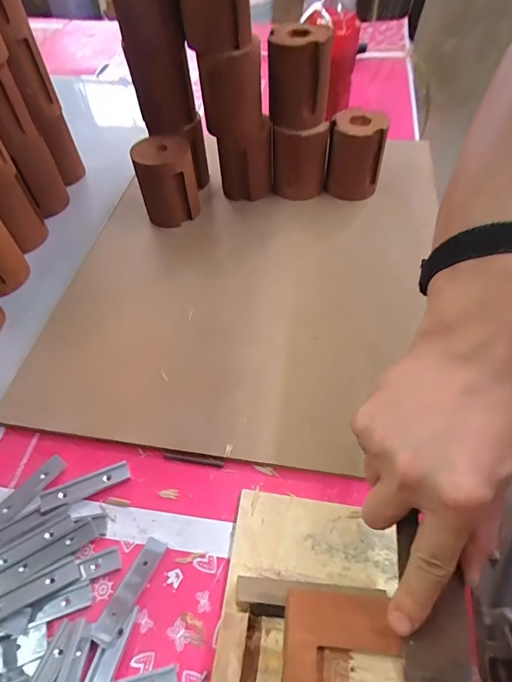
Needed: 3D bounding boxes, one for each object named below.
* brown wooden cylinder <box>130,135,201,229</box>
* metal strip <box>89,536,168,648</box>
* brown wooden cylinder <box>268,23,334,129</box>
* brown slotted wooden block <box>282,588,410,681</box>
[{"bbox_3d":[-0.125,-0.224,0.589,0.080,0.110,0.069,-12,55,-8],"label":"brown wooden cylinder"},{"bbox_3d":[-0.103,0.203,0.337,0.018,0.012,0.079,22,57,15],"label":"metal strip"},{"bbox_3d":[0.056,-0.356,0.556,0.069,0.108,0.068,-34,61,-21],"label":"brown wooden cylinder"},{"bbox_3d":[0.066,0.191,0.246,0.098,0.023,0.069,6,55,5],"label":"brown slotted wooden block"}]

